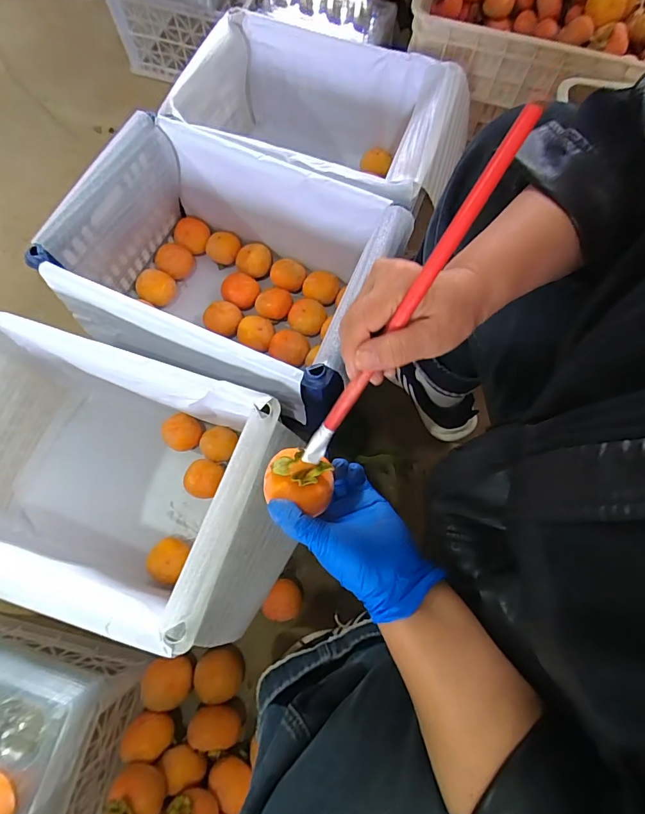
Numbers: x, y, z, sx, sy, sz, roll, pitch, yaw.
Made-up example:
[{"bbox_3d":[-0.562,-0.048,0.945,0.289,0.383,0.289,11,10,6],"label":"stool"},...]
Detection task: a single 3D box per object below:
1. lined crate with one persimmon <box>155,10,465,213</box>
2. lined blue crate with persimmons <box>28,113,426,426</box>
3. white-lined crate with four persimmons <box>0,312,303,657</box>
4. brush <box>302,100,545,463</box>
[{"bbox_3d":[-0.001,-0.481,0.781,0.440,0.216,0.310,25,73,7],"label":"lined crate with one persimmon"},{"bbox_3d":[-0.137,-0.194,0.685,0.432,0.244,0.316,24,73,7],"label":"lined blue crate with persimmons"},{"bbox_3d":[-0.264,0.106,0.587,0.471,0.215,0.301,18,73,5],"label":"white-lined crate with four persimmons"},{"bbox_3d":[0.047,-0.052,0.272,0.012,0.011,0.252,37,120,11],"label":"brush"}]

